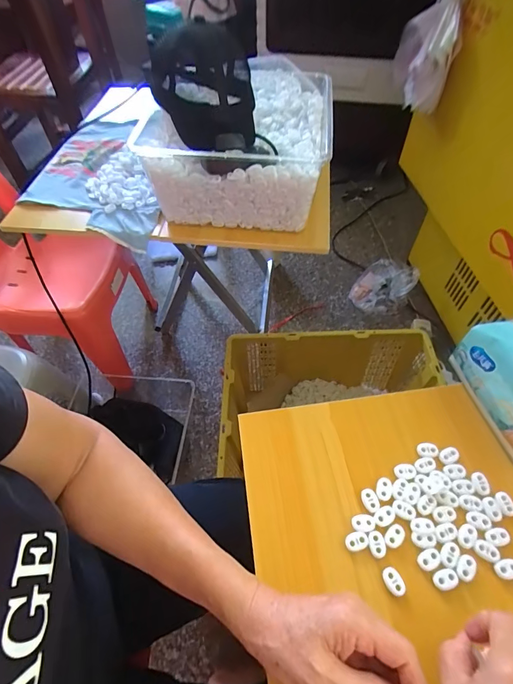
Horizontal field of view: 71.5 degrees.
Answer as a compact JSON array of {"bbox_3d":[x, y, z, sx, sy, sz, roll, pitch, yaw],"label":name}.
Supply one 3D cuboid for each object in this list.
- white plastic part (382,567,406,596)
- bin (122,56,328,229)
[{"bbox_3d":[0.127,0.221,0.329,0.015,0.004,0.023,-24,58,-14],"label":"white plastic part"},{"bbox_3d":[-0.020,-0.335,0.635,0.269,0.142,0.277,6,56,6],"label":"bin"}]

